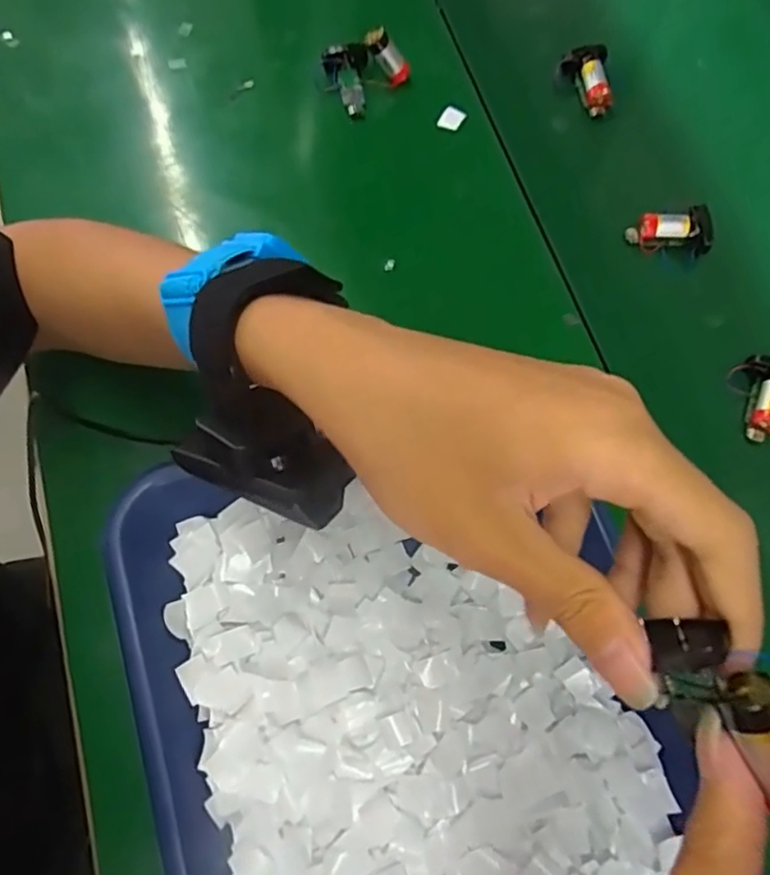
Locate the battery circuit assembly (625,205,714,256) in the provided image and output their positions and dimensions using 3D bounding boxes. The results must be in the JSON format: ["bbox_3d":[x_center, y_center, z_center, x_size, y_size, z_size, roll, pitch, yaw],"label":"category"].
[{"bbox_3d":[0.191,-0.134,0.437,0.048,0.026,0.030,-11,71,-7],"label":"battery circuit assembly"}]

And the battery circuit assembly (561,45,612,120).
[{"bbox_3d":[0.148,-0.260,0.475,0.031,0.020,0.050,-1,70,-3],"label":"battery circuit assembly"}]

